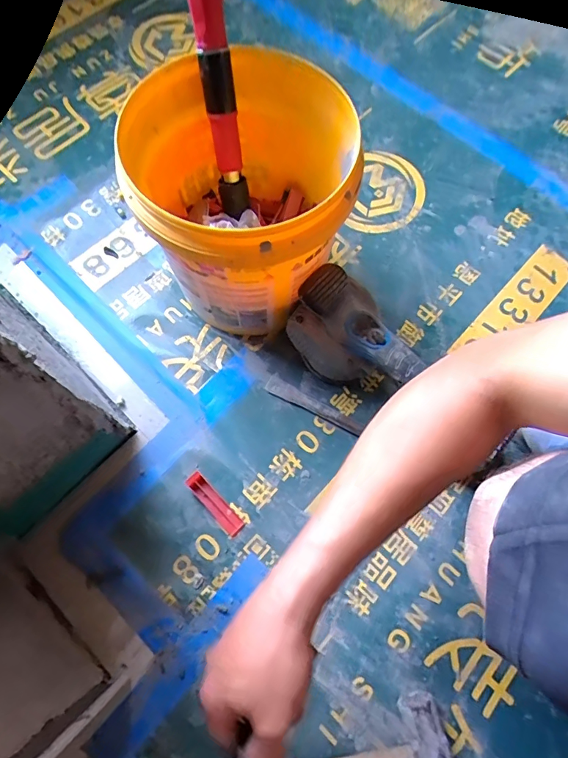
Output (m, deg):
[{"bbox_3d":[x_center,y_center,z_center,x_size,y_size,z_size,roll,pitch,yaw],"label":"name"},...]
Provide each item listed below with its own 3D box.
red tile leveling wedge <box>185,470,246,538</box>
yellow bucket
[{"bbox_3d":[-0.085,0.152,0.528,0.023,0.013,0.088,-42,77,-14],"label":"red tile leveling wedge"},{"bbox_3d":[-0.049,-0.204,0.516,0.234,0.209,0.240,0,71,-1],"label":"yellow bucket"}]

